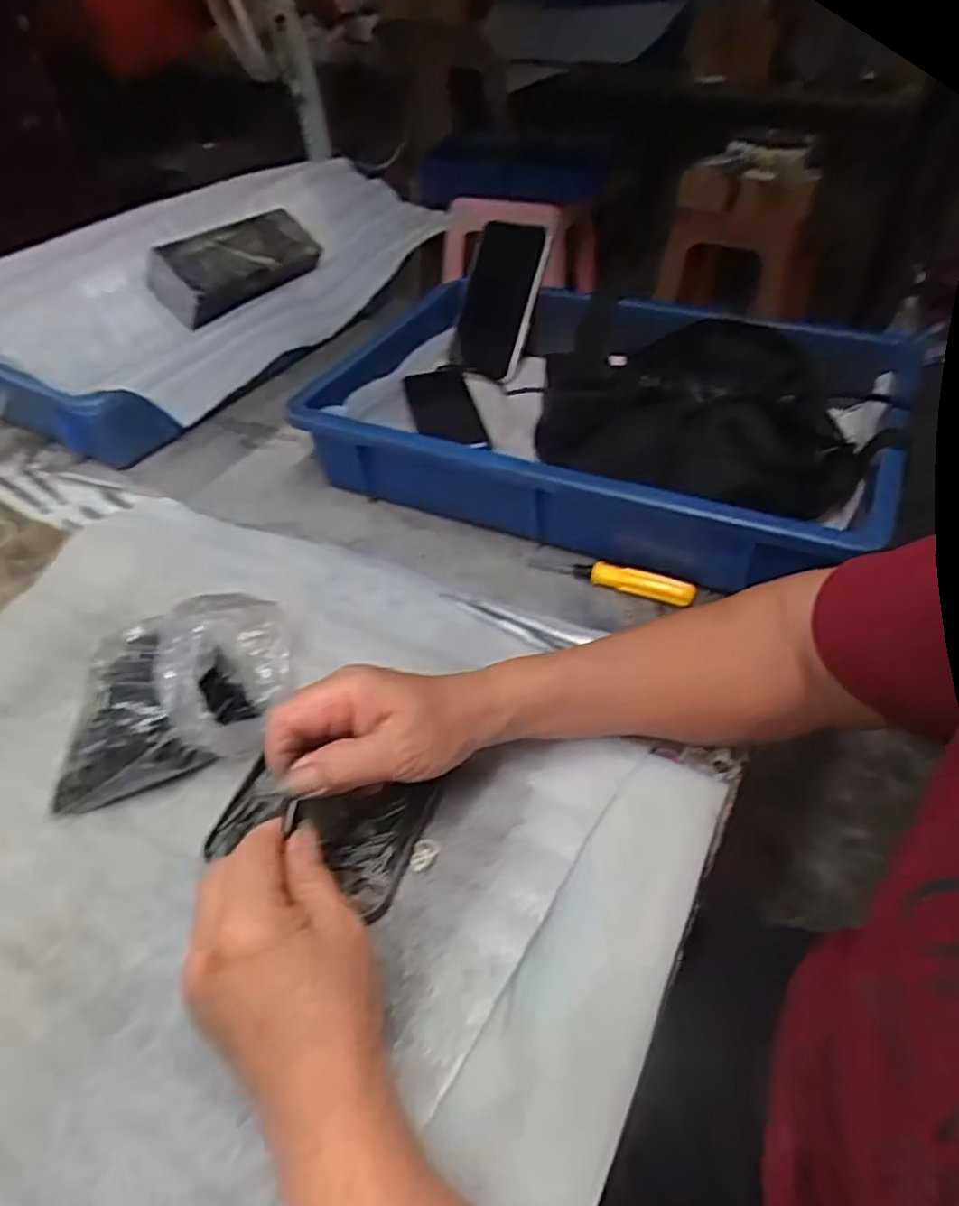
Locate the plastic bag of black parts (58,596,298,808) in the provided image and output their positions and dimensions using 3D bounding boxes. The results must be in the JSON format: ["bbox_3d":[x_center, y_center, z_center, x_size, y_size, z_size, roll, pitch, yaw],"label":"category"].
[{"bbox_3d":[-0.175,0.045,0.409,0.130,0.074,0.097,-12,45,-9],"label":"plastic bag of black parts"}]

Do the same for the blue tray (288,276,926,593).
[{"bbox_3d":[0.096,-0.150,0.590,0.403,0.083,0.273,18,48,20],"label":"blue tray"}]

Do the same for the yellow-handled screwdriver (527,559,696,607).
[{"bbox_3d":[0.091,-0.020,0.504,0.114,0.016,0.016,15,47,17],"label":"yellow-handled screwdriver"}]

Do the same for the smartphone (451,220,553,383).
[{"bbox_3d":[0.020,-0.287,0.688,0.065,0.137,0.014,15,14,-5],"label":"smartphone"}]

